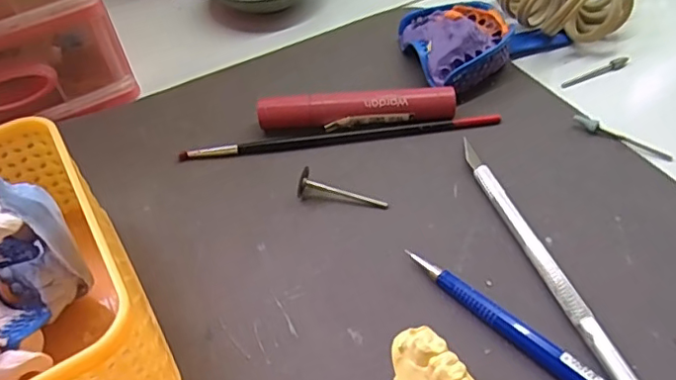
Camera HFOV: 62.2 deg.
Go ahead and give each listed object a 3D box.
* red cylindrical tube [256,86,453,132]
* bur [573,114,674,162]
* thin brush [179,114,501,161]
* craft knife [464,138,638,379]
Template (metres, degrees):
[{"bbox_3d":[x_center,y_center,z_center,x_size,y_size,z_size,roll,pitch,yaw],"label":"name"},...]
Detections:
[{"bbox_3d":[0.010,-0.042,0.303,0.105,0.018,0.013,-3,47,5],"label":"red cylindrical tube"},{"bbox_3d":[0.142,-0.026,0.280,0.048,0.005,0.005,30,57,30],"label":"bur"},{"bbox_3d":[0.000,-0.030,0.302,0.169,0.005,0.010,-6,46,2],"label":"thin brush"},{"bbox_3d":[0.083,0.023,0.240,0.008,0.007,0.133,-16,47,-7],"label":"craft knife"}]

